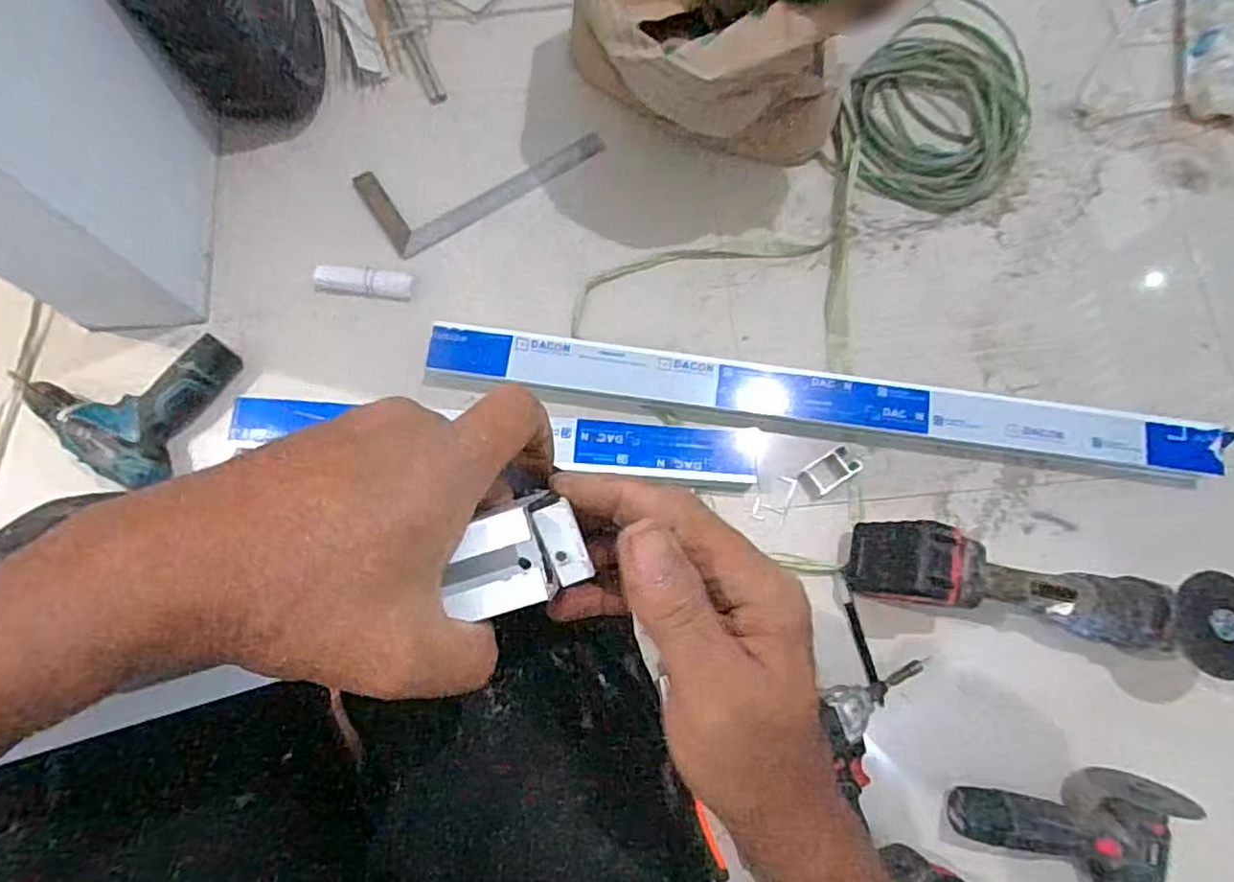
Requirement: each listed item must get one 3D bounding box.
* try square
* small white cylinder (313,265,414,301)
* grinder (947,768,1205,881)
[{"bbox_3d":[-0.178,-0.356,0.865,0.298,0.022,0.143,-30,79,-7],"label":"try square"},{"bbox_3d":[-0.306,-0.193,0.804,0.109,0.023,0.033,4,78,0],"label":"small white cylinder"},{"bbox_3d":[0.438,0.371,0.656,0.196,0.089,0.113,15,78,3],"label":"grinder"}]

